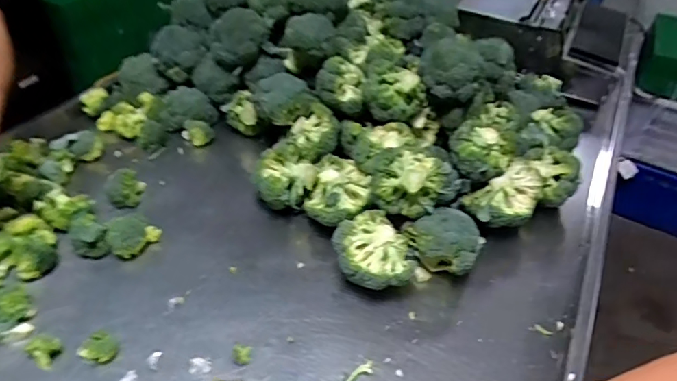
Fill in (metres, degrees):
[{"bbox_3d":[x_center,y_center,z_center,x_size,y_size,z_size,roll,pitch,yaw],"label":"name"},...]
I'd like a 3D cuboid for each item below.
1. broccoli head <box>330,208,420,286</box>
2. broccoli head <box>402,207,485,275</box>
[{"bbox_3d":[0.062,0.101,0.762,0.129,0.098,0.130,16,43,13],"label":"broccoli head"},{"bbox_3d":[0.167,0.094,0.785,0.127,0.100,0.080,12,43,8],"label":"broccoli head"}]

